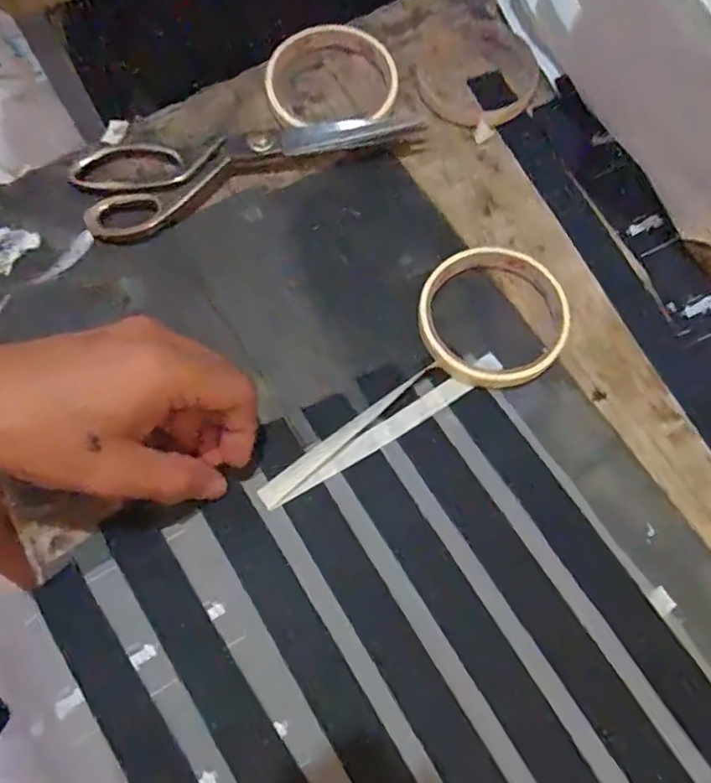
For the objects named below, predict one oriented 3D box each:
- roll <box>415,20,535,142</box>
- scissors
[{"bbox_3d":[0.085,-0.225,0.427,0.085,0.014,0.093,0,69,-1],"label":"roll"},{"bbox_3d":[-0.073,-0.161,0.399,0.217,0.013,0.068,-23,71,-9],"label":"scissors"}]

